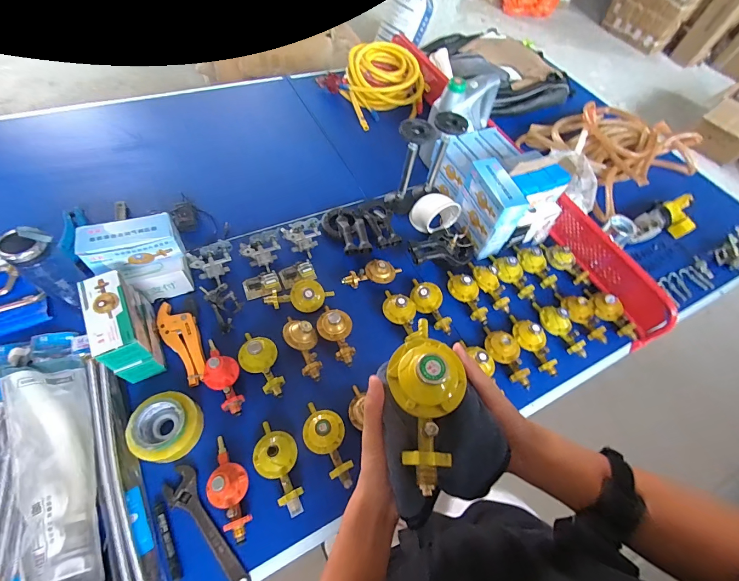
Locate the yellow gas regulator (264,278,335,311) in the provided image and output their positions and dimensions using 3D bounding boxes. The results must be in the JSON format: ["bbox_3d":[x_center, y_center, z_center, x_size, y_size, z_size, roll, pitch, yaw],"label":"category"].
[{"bbox_3d":[-0.178,0.013,0.870,0.161,0.063,0.069,0,56,-4],"label":"yellow gas regulator"}]

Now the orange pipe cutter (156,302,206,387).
[{"bbox_3d":[-0.432,0.115,0.790,0.077,0.020,0.216,-24,61,-19],"label":"orange pipe cutter"}]

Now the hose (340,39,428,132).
[{"bbox_3d":[0.043,-0.849,1.421,0.336,0.133,0.361,0,78,1],"label":"hose"}]

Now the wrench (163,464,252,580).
[{"bbox_3d":[-0.302,0.437,0.625,0.059,0.012,0.240,-33,70,-19],"label":"wrench"}]

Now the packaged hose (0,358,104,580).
[{"bbox_3d":[-0.554,0.344,0.608,0.109,0.087,0.499,-23,61,-18],"label":"packaged hose"}]

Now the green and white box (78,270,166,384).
[{"bbox_3d":[-0.521,0.074,0.729,0.077,0.150,0.199,-22,60,-17],"label":"green and white box"}]

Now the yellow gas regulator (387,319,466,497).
[{"bbox_3d":[0.060,0.110,0.356,0.076,0.054,0.170,2,68,-3],"label":"yellow gas regulator"}]

